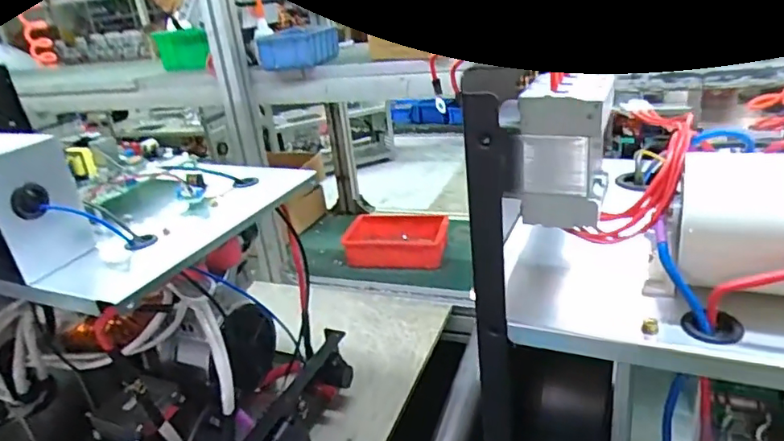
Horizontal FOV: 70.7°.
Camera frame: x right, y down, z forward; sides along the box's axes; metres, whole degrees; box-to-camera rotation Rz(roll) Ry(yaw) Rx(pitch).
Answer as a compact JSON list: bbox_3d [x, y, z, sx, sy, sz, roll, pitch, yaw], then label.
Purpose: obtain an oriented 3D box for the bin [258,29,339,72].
[{"bbox_3d":[-0.155,-0.294,0.938,0.069,0.059,0.146,4,26,24],"label":"bin"}]

